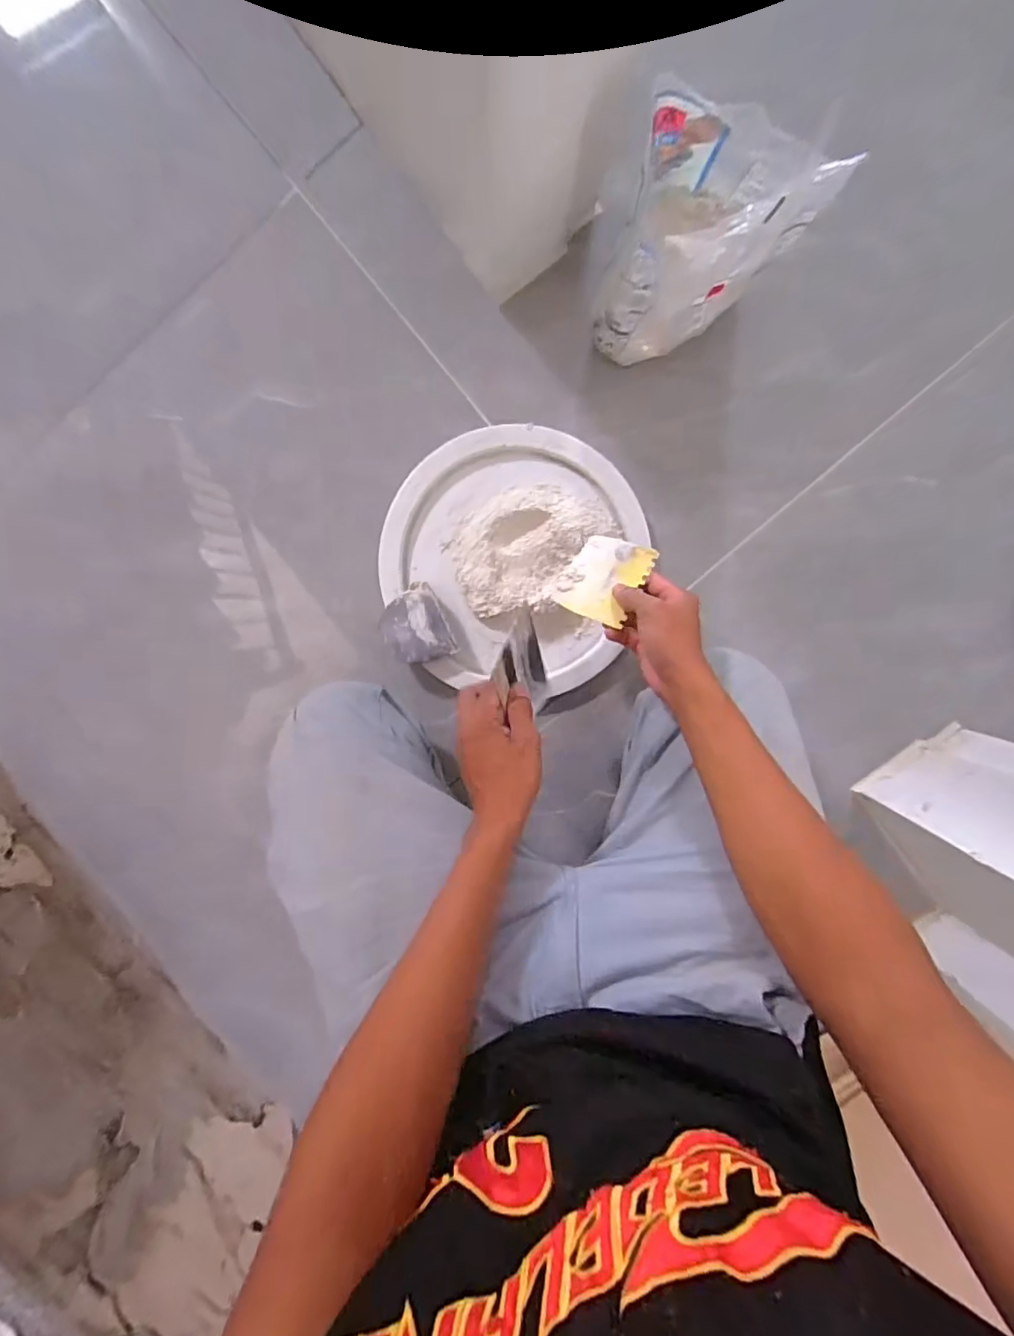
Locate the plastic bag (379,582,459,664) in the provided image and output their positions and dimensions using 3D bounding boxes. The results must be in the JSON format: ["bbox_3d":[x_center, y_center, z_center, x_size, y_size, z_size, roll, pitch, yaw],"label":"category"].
[{"bbox_3d":[-0.102,-0.045,0.614,0.070,0.027,0.083,-24,97,3],"label":"plastic bag"}]

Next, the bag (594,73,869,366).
[{"bbox_3d":[0.158,-0.382,0.490,0.158,0.190,0.135,-43,96,5],"label":"bag"}]

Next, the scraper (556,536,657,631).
[{"bbox_3d":[0.097,-0.090,0.546,0.075,0.008,0.085,25,82,24],"label":"scraper"}]

